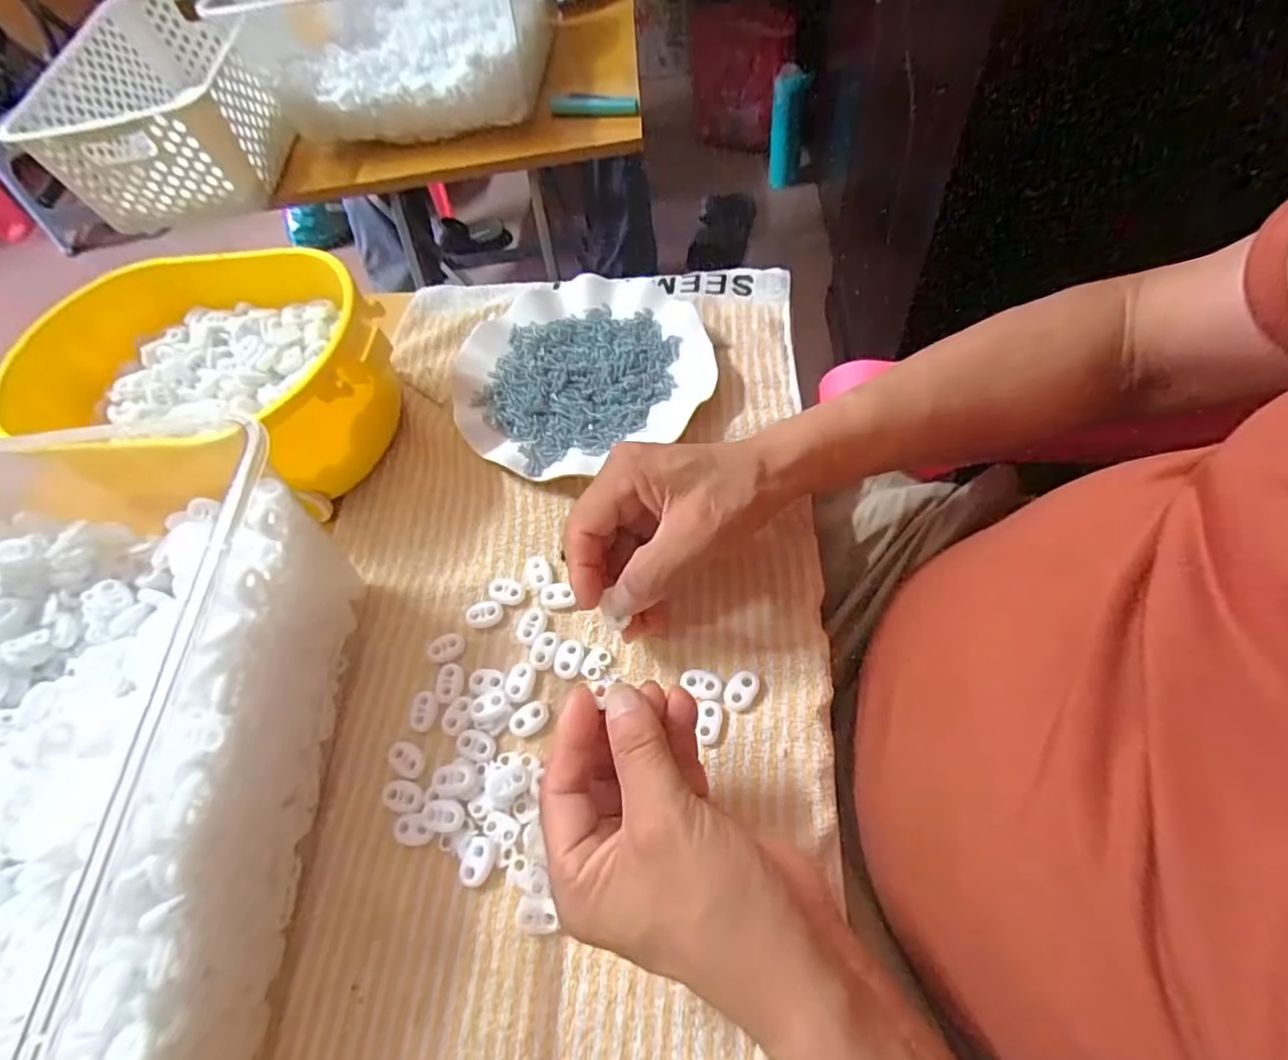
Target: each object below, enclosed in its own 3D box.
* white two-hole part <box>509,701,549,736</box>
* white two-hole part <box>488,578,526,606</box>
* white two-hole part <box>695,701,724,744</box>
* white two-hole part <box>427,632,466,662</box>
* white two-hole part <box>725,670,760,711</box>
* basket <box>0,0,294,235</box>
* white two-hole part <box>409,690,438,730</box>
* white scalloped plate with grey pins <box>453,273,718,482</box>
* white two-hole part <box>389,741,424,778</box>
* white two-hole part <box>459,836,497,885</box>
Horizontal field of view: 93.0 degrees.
[{"bbox_3d":[-0.063,0.103,0.336,0.022,0.004,0.015,-31,61,-9],"label":"white two-hole part"},{"bbox_3d":[-0.085,0.038,0.375,0.023,0.004,0.015,11,63,14],"label":"white two-hole part"},{"bbox_3d":[0.034,0.100,0.321,0.013,0.004,0.022,8,63,13],"label":"white two-hole part"},{"bbox_3d":[-0.117,0.070,0.362,0.022,0.006,0.016,-13,60,1],"label":"white two-hole part"},{"bbox_3d":[0.052,0.086,0.327,0.016,0.005,0.021,36,72,24],"label":"white two-hole part"},{"bbox_3d":[-0.503,-0.470,0.668,0.222,0.101,0.314,-11,60,2],"label":"basket"},{"bbox_3d":[-0.124,0.102,0.345,0.016,0.004,0.021,-4,61,6],"label":"white two-hole part"},{"bbox_3d":[-0.047,-0.120,0.445,0.185,0.015,0.172,-4,61,6],"label":"white scalloped plate with grey pins"},{"bbox_3d":[-0.129,0.125,0.333,0.023,0.004,0.014,30,69,22],"label":"white two-hole part"},{"bbox_3d":[-0.082,0.164,0.304,0.015,0.004,0.022,16,65,16],"label":"white two-hole part"}]

